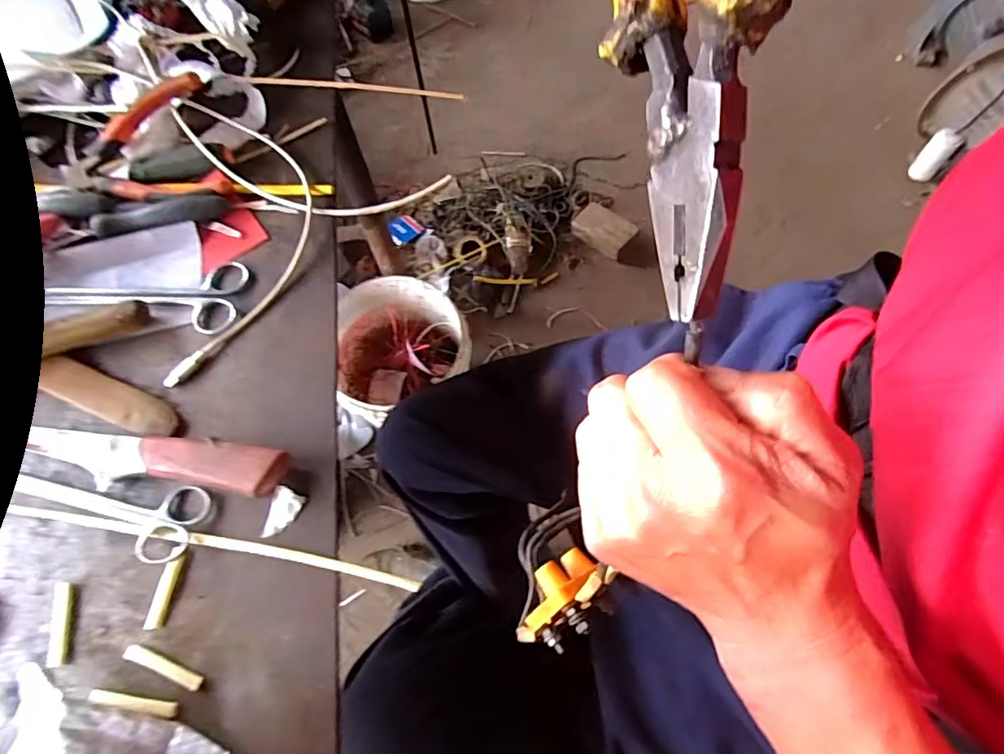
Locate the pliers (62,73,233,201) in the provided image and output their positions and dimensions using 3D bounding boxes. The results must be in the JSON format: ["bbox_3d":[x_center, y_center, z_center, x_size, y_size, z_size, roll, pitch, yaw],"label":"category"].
[{"bbox_3d":[-0.293,-0.201,0.460,0.141,0.044,0.100,4,64,5],"label":"pliers"}]

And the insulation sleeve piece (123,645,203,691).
[{"bbox_3d":[-0.191,0.163,0.310,0.050,0.004,0.008,17,66,12],"label":"insulation sleeve piece"}]

